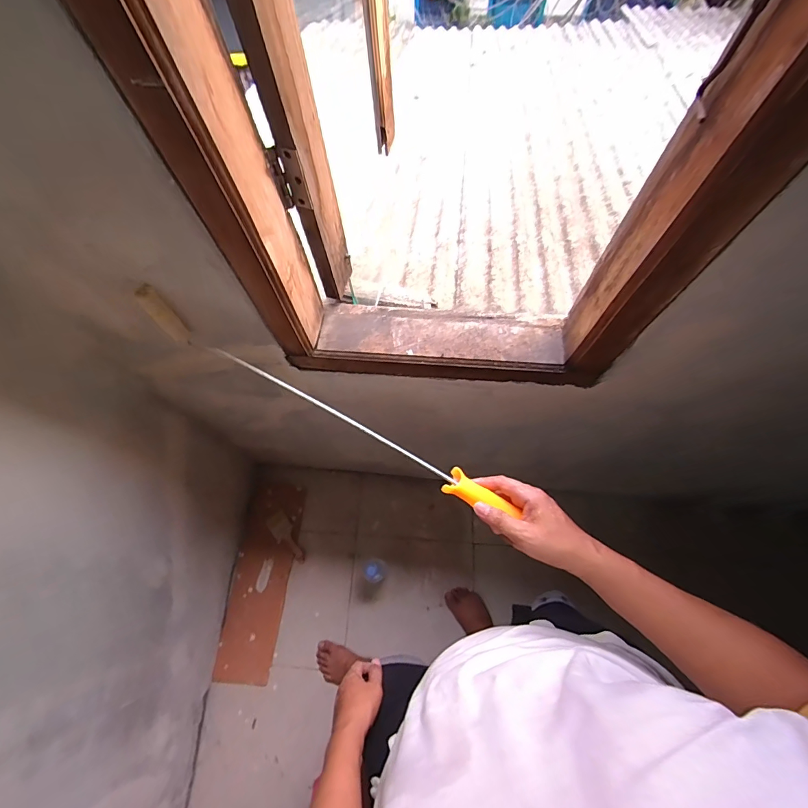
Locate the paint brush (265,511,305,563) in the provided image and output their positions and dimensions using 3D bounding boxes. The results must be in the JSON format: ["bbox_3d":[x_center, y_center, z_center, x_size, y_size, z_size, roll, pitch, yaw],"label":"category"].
[{"bbox_3d":[-0.403,0.459,1.350,0.064,0.013,0.191,-32,70,-10],"label":"paint brush"}]

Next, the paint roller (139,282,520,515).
[{"bbox_3d":[-0.100,0.012,0.522,0.520,0.146,0.029,29,72,7],"label":"paint roller"}]

